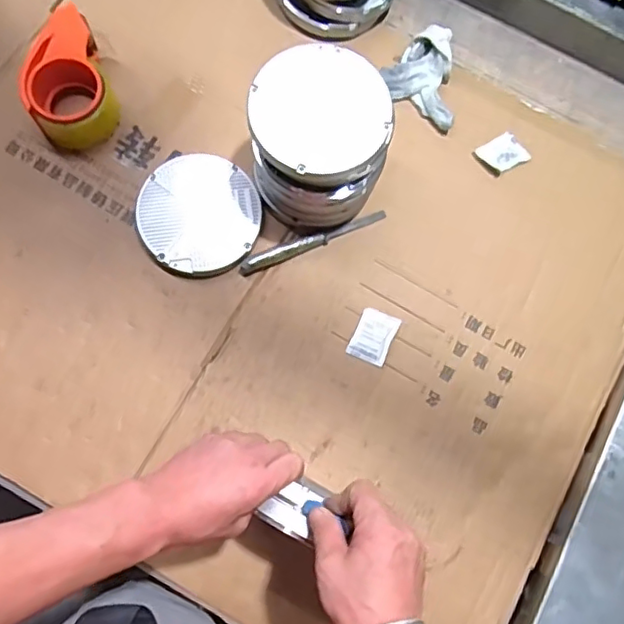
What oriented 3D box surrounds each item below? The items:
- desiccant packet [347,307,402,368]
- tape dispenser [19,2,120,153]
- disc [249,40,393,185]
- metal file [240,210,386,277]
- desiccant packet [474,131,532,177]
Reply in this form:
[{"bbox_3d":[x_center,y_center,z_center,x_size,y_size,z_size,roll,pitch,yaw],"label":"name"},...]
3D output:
[{"bbox_3d":[0.070,0.027,0.667,0.044,0.004,0.060,25,76,1],"label":"desiccant packet"},{"bbox_3d":[-0.281,-0.267,0.681,0.094,0.060,0.145,-18,80,-7],"label":"tape dispenser"},{"bbox_3d":[0.008,-0.196,0.585,0.138,0.015,0.135,1,81,-5],"label":"disc"},{"bbox_3d":[0.002,-0.084,0.685,0.180,0.018,0.020,-22,80,-9],"label":"metal file"},{"bbox_3d":[0.233,-0.193,0.724,0.056,0.008,0.046,-34,82,-11],"label":"desiccant packet"}]

